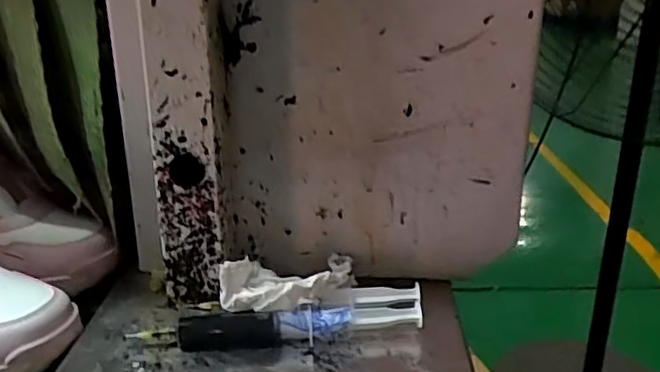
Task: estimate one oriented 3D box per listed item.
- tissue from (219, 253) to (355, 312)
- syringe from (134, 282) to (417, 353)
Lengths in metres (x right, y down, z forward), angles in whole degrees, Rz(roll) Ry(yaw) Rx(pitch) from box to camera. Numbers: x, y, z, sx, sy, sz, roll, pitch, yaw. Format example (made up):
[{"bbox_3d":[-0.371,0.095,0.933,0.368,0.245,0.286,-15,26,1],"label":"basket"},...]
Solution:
[{"bbox_3d":[-0.022,0.057,0.407,0.092,0.026,0.039,-11,23,-26],"label":"tissue"},{"bbox_3d":[-0.027,0.084,0.390,0.171,0.019,0.030,-5,22,-13],"label":"syringe"}]

